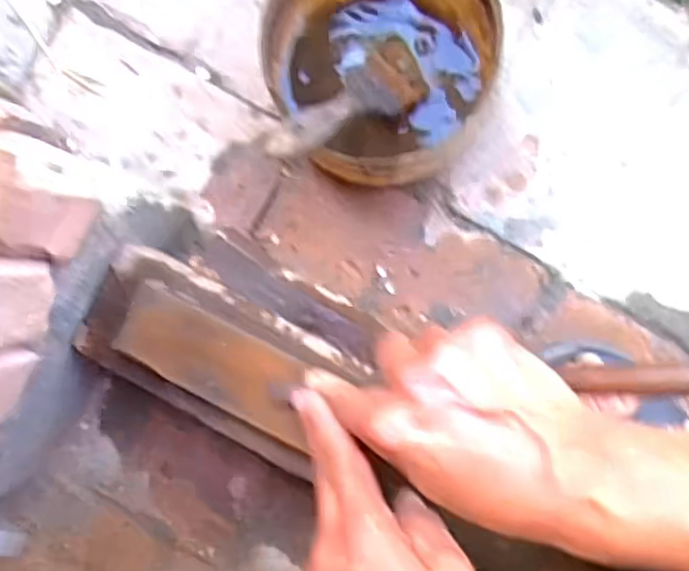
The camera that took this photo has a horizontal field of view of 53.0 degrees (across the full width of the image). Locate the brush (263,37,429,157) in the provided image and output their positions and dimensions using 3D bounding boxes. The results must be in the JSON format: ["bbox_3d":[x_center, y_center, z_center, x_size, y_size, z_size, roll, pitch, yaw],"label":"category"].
[{"bbox_3d":[0.004,-0.118,0.454,0.048,0.169,0.016,44,137,3],"label":"brush"}]

